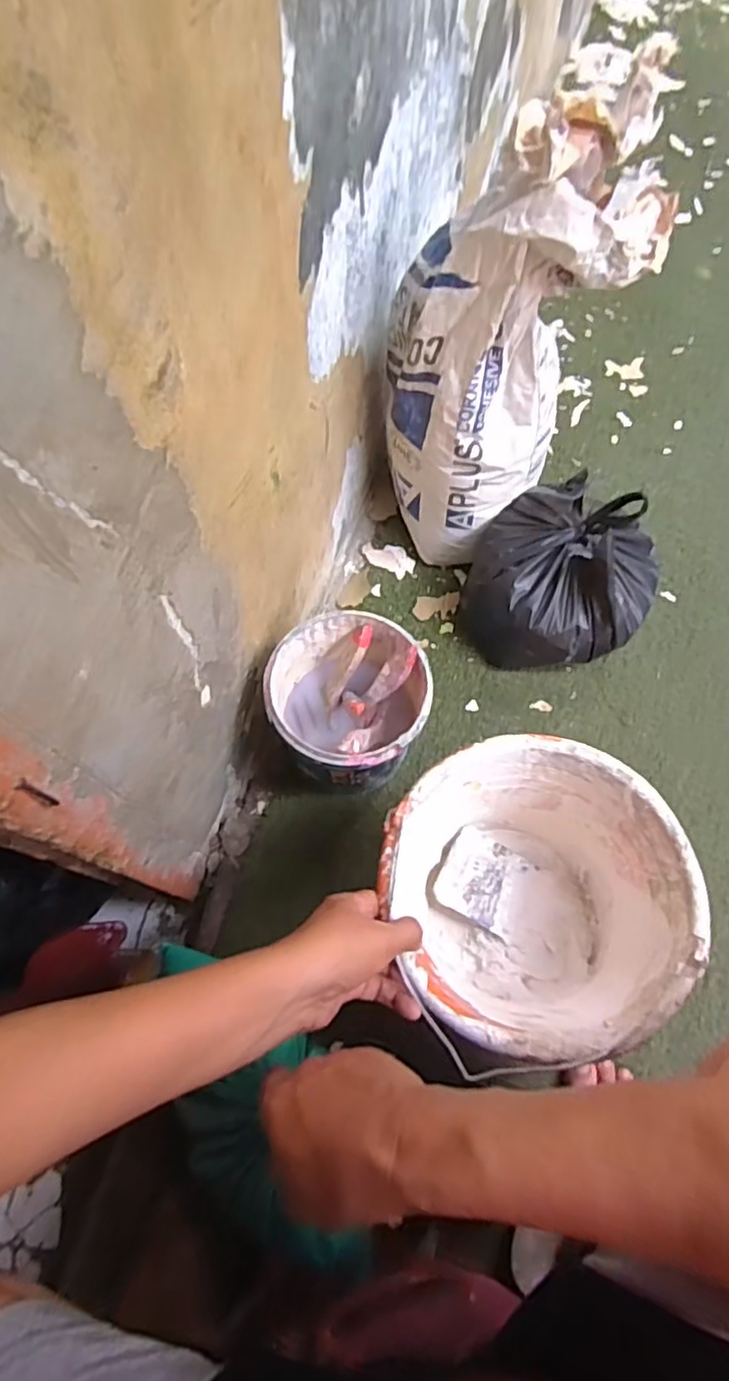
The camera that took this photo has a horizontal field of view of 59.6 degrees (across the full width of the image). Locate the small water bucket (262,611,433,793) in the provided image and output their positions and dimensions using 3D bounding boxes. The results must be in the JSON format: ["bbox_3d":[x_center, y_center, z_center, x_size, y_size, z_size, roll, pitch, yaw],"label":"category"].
[{"bbox_3d":[-0.014,0.017,0.685,0.156,0.126,0.159,0,66,0],"label":"small water bucket"}]

